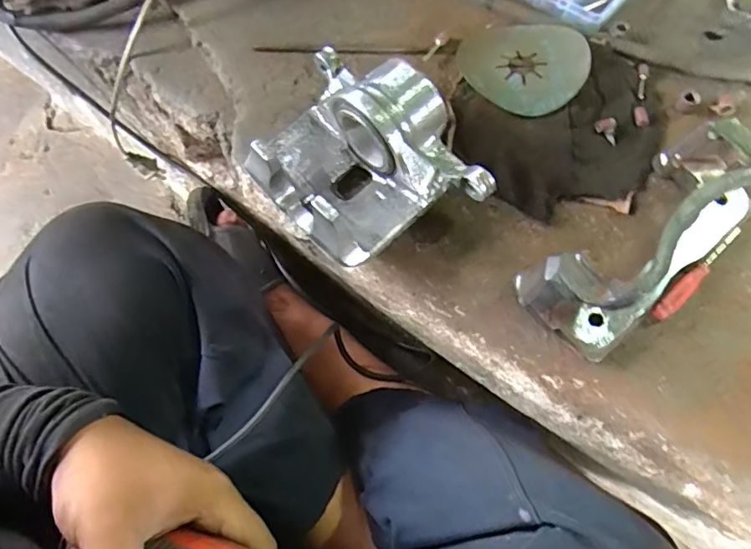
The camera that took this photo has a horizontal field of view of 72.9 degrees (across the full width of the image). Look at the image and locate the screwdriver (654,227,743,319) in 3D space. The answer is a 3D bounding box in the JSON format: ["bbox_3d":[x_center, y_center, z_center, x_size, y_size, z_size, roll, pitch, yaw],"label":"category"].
[{"bbox_3d":[0.227,-0.003,0.358,0.098,0.015,0.014,-42,71,-15],"label":"screwdriver"}]

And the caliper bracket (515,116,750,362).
[{"bbox_3d":[0.182,-0.030,0.337,0.185,0.078,0.074,-38,70,-14],"label":"caliper bracket"}]

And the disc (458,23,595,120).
[{"bbox_3d":[0.125,-0.181,0.432,0.095,0.018,0.108,-29,68,-11],"label":"disc"}]

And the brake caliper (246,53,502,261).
[{"bbox_3d":[-0.014,-0.086,0.369,0.129,0.073,0.169,-41,71,-15],"label":"brake caliper"}]

